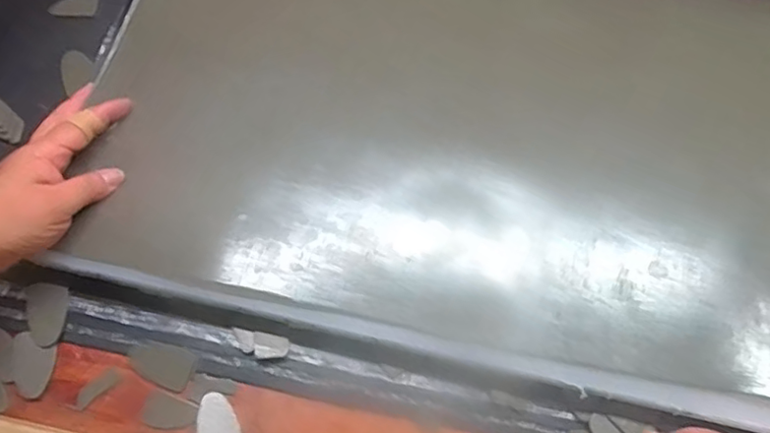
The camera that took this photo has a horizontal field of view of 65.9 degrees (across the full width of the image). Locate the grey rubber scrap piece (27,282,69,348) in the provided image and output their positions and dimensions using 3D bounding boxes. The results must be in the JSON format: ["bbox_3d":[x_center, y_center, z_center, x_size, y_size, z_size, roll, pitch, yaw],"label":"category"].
[{"bbox_3d":[-0.243,0.070,0.427,0.029,0.004,0.045,-6,69,-4],"label":"grey rubber scrap piece"}]

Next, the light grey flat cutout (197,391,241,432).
[{"bbox_3d":[-0.116,0.145,0.407,0.027,0.005,0.046,-21,71,-10],"label":"light grey flat cutout"}]

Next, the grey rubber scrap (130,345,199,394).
[{"bbox_3d":[-0.157,0.105,0.420,0.046,0.005,0.028,18,69,5],"label":"grey rubber scrap"}]

